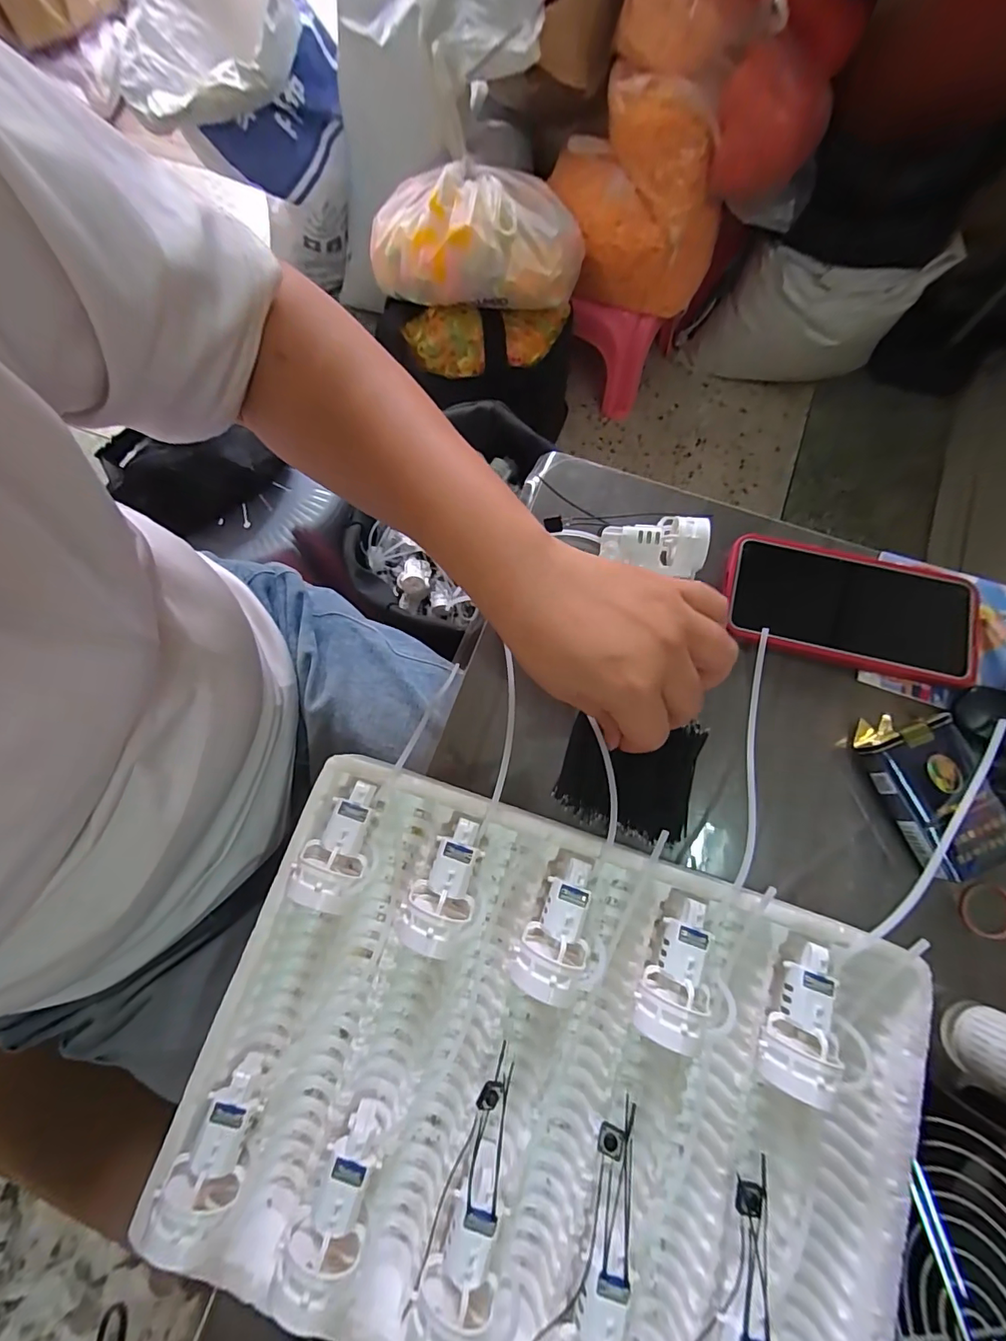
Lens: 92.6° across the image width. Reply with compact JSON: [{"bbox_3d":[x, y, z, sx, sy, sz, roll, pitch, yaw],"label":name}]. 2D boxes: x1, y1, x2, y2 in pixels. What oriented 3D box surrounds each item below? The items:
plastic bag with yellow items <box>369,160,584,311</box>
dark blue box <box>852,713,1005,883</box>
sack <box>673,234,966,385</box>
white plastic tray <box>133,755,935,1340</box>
[{"bbox_3d":[-0.053,-0.772,0.858,0.384,0.107,0.222,11,77,4],"label":"plastic bag with yellow items"},{"bbox_3d":[0.262,0.072,0.294,0.057,0.022,0.094,-19,77,-3],"label":"dark blue box"},{"bbox_3d":[0.674,-0.798,1.111,0.434,0.277,0.128,17,77,5],"label":"sack"},{"bbox_3d":[0.022,0.213,0.249,0.336,0.052,0.244,18,77,6],"label":"white plastic tray"}]

